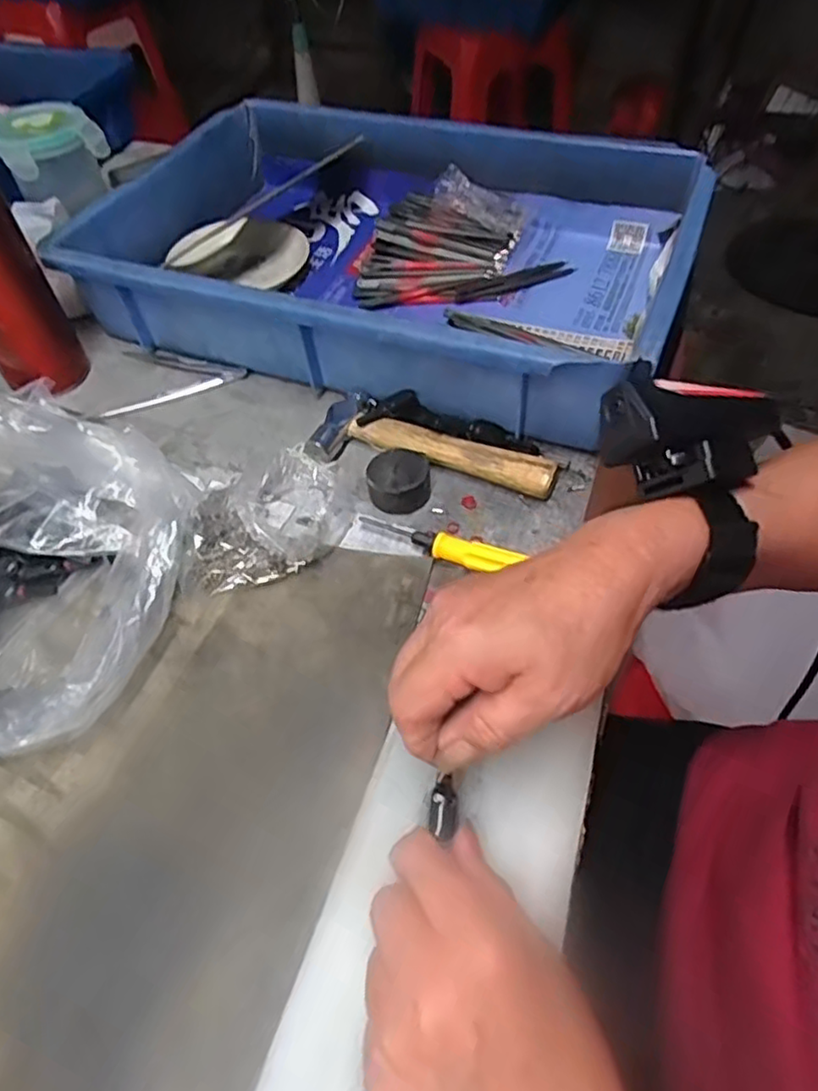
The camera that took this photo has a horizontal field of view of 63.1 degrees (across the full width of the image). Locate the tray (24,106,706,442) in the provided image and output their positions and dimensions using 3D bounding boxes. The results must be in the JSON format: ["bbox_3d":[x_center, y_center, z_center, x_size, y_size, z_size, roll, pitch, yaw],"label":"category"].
[{"bbox_3d":[-0.015,-0.231,0.523,0.429,0.081,0.292,18,54,17],"label":"tray"}]

